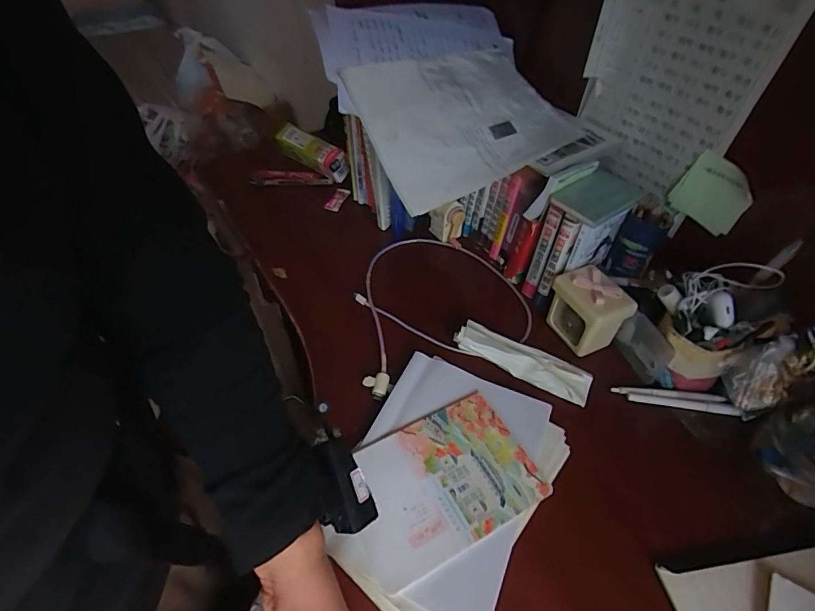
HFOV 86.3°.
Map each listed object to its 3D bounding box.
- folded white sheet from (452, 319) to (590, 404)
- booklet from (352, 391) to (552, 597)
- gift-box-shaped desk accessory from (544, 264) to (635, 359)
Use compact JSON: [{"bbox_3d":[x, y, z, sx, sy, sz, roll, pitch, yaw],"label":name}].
[{"bbox_3d":[0.156,0.068,0.584,0.179,0.042,0.050,22,50,19],"label":"folded white sheet"},{"bbox_3d":[0.036,0.189,0.473,0.199,0.006,0.139,-22,55,-20],"label":"booklet"},{"bbox_3d":[0.250,0.009,0.608,0.063,0.090,0.089,-22,51,-20],"label":"gift-box-shaped desk accessory"}]

